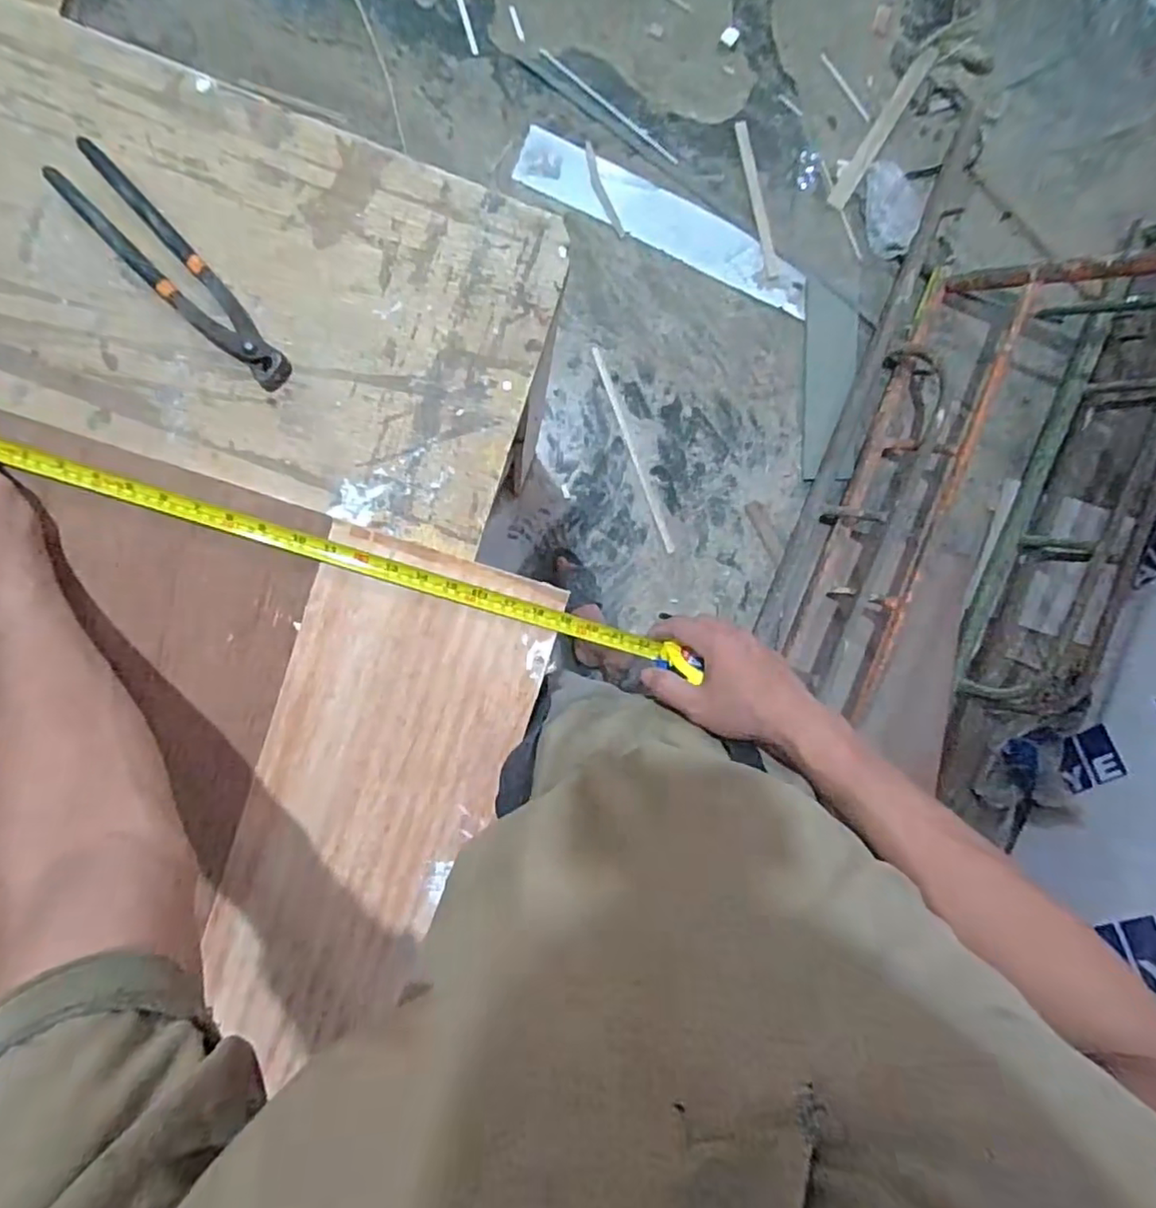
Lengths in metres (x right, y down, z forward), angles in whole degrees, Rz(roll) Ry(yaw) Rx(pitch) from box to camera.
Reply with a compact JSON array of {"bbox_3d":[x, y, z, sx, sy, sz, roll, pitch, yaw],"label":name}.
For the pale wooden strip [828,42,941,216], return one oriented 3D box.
[{"bbox_3d":[0.693,-1.081,1.432,0.044,0.013,0.401,32,90,-9],"label":"pale wooden strip"}]

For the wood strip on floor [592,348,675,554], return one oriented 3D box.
[{"bbox_3d":[0.122,-0.333,1.392,0.023,0.011,0.464,-23,99,-5],"label":"wood strip on floor"}]

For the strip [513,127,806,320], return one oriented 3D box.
[{"bbox_3d":[0.204,-0.828,1.367,0.678,0.020,0.148,20,78,-11],"label":"strip"}]

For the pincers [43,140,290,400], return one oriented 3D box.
[{"bbox_3d":[-0.319,-0.261,0.498,0.042,0.017,0.218,-42,100,-1],"label":"pincers"}]

